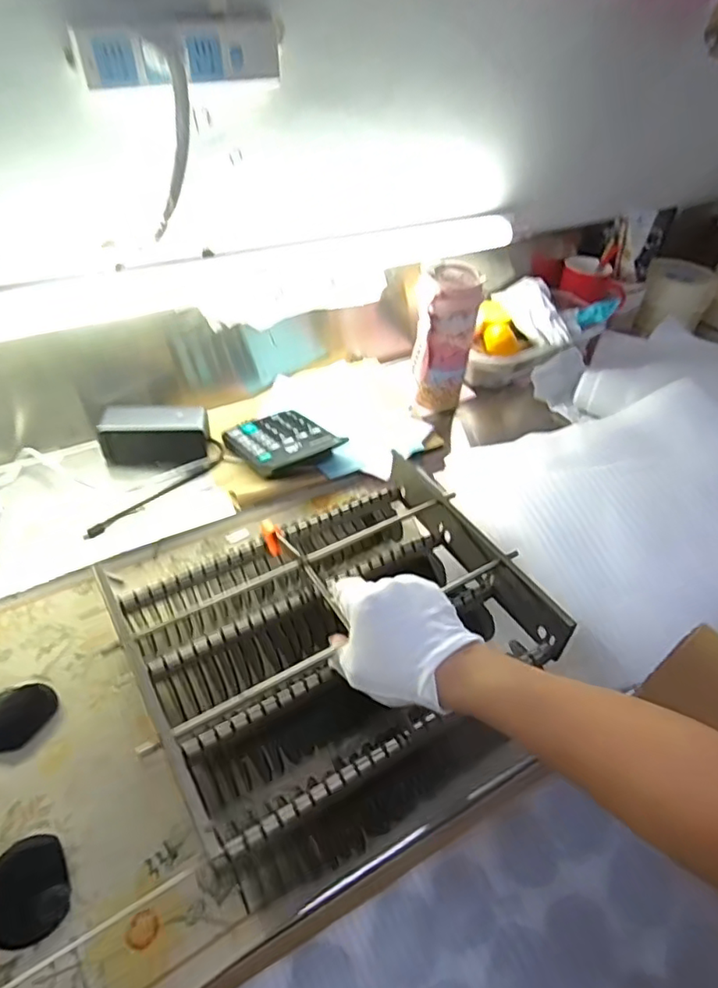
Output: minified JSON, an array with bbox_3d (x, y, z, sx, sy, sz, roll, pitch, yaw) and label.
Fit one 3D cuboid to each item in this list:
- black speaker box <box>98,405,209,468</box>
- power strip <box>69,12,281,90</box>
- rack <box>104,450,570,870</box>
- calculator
[{"bbox_3d":[-0.257,-0.077,0.742,0.131,0.045,0.054,-4,44,-9],"label":"black speaker box"},{"bbox_3d":[-0.167,-0.426,0.564,0.192,0.055,0.033,-16,47,-21],"label":"power strip"},{"bbox_3d":[-0.021,0.119,0.504,0.313,0.110,0.236,-23,50,-26],"label":"rack"},{"bbox_3d":[-0.103,-0.070,0.766,0.118,0.017,0.126,-31,54,-32],"label":"calculator"}]

